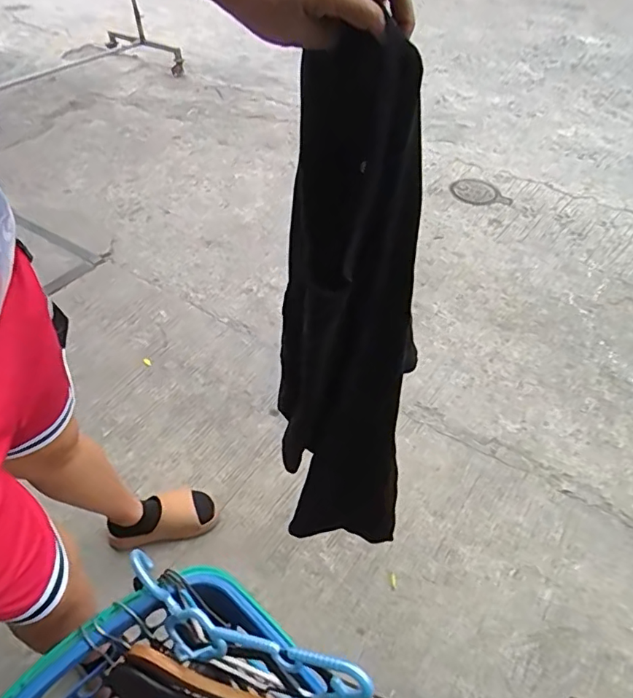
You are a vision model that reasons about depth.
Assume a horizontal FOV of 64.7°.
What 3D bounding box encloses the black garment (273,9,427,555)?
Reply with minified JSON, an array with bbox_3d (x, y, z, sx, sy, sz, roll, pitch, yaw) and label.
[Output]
[{"bbox_3d":[0.031,0.034,0.578,0.160,0.677,0.073,11,47,10],"label":"black garment"}]

